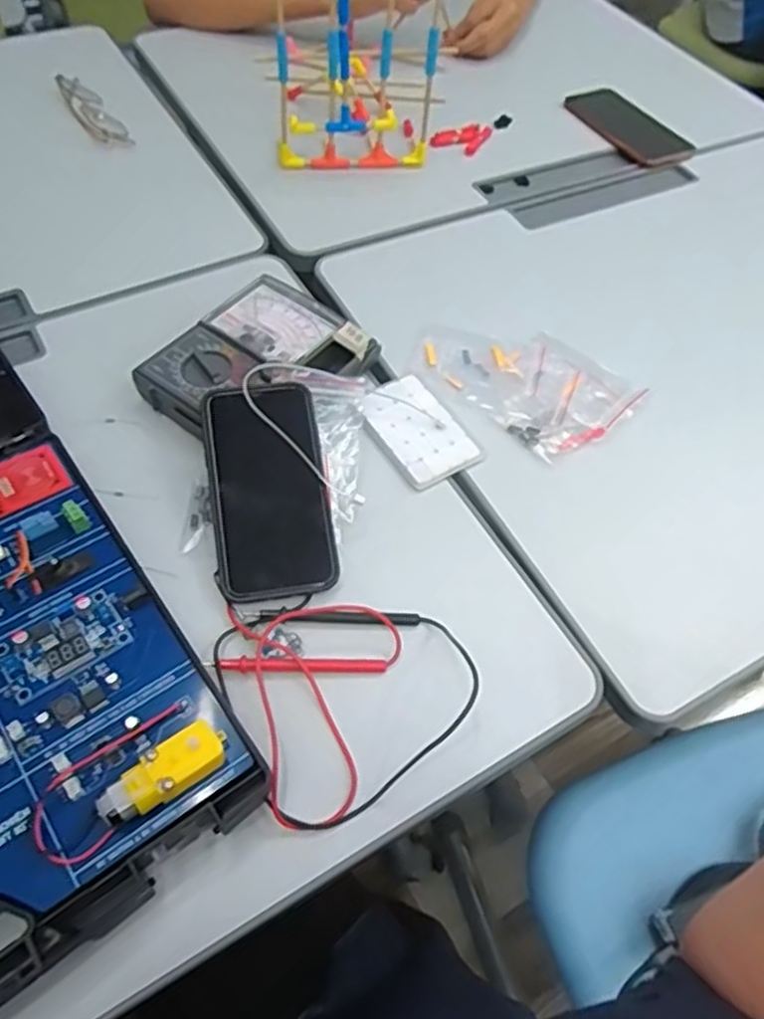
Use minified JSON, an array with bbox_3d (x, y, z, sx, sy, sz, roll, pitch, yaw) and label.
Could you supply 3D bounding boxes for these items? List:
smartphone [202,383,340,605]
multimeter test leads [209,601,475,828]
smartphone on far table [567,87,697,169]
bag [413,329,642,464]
[{"bbox_3d":[-0.079,-0.014,0.494,0.080,0.014,0.154,-9,72,0],"label":"smartphone"},{"bbox_3d":[-0.020,0.104,0.436,0.146,0.028,0.138,2,57,-3],"label":"multimeter test leads"},{"bbox_3d":[0.290,-0.454,0.841,0.086,0.007,0.154,-29,64,-23],"label":"smartphone on far table"},{"bbox_3d":[0.120,-0.111,0.601,0.178,0.016,0.110,34,61,16],"label":"bag"}]

